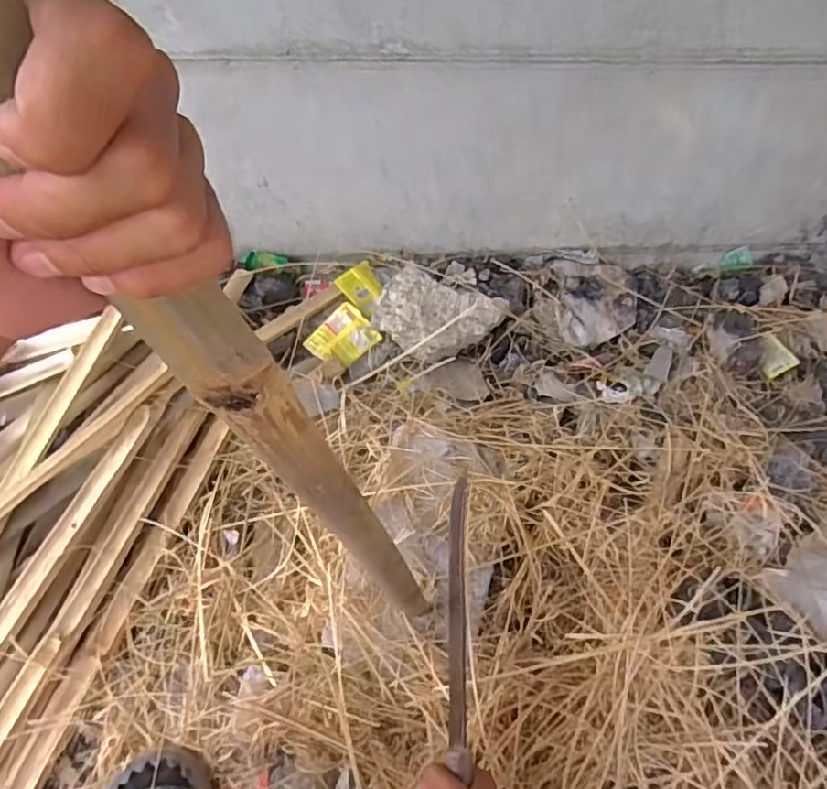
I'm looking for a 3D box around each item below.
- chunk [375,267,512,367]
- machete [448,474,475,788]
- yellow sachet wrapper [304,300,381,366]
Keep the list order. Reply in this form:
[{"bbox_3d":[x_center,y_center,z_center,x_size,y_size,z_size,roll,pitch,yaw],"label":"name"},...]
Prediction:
[{"bbox_3d":[0.049,-0.140,1.165,0.230,0.093,0.150,14,52,8],"label":"chunk"},{"bbox_3d":[0.041,0.275,0.635,0.031,0.024,0.396,5,60,1],"label":"machete"},{"bbox_3d":[-0.135,-0.108,1.181,0.099,0.015,0.122,42,70,5],"label":"yellow sachet wrapper"}]

